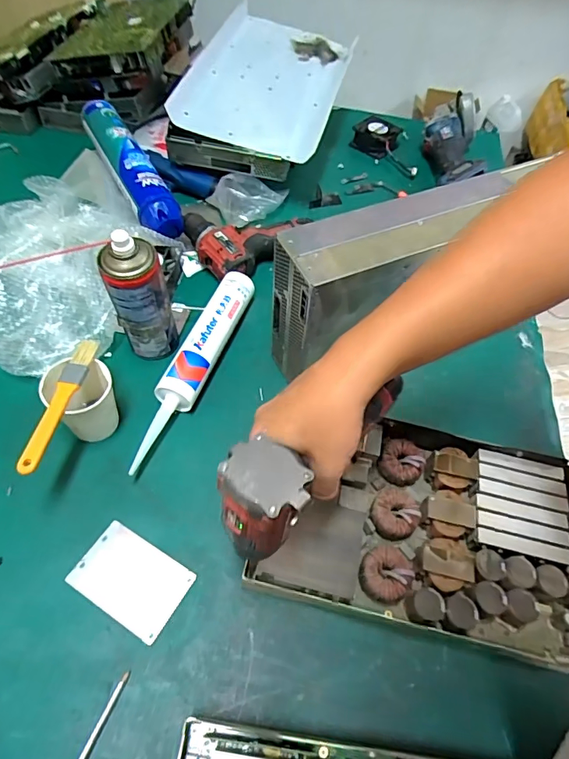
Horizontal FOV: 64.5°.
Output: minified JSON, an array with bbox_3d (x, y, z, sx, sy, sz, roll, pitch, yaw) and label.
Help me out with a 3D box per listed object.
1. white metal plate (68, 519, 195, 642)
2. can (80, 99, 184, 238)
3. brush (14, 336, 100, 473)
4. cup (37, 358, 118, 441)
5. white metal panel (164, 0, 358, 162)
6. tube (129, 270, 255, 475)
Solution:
[{"bbox_3d":[-0.153,0.198,0.450,0.109,0.004,0.071,28,57,14],"label":"white metal plate"},{"bbox_3d":[-0.254,-0.350,0.734,0.064,0.061,0.349,-25,61,-21],"label":"can"},{"bbox_3d":[-0.228,0.021,0.462,0.024,0.009,0.157,8,55,0],"label":"brush"},{"bbox_3d":[-0.225,0.026,0.510,0.068,0.089,0.067,3,55,-4],"label":"cup"},{"bbox_3d":[-0.032,-0.551,0.825,0.252,0.028,0.378,18,61,-4],"label":"white metal panel"},{"bbox_3d":[-0.111,-0.023,0.578,0.046,0.051,0.304,19,56,8],"label":"tube"}]

